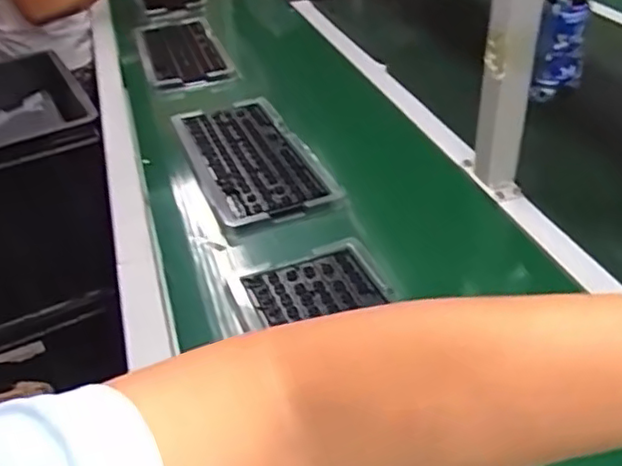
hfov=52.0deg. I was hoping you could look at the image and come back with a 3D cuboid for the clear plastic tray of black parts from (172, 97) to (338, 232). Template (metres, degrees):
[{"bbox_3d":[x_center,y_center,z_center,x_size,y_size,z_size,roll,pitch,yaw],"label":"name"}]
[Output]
[{"bbox_3d":[-0.083,-0.106,0.898,0.153,0.027,0.325,-19,41,-13],"label":"clear plastic tray of black parts"}]

